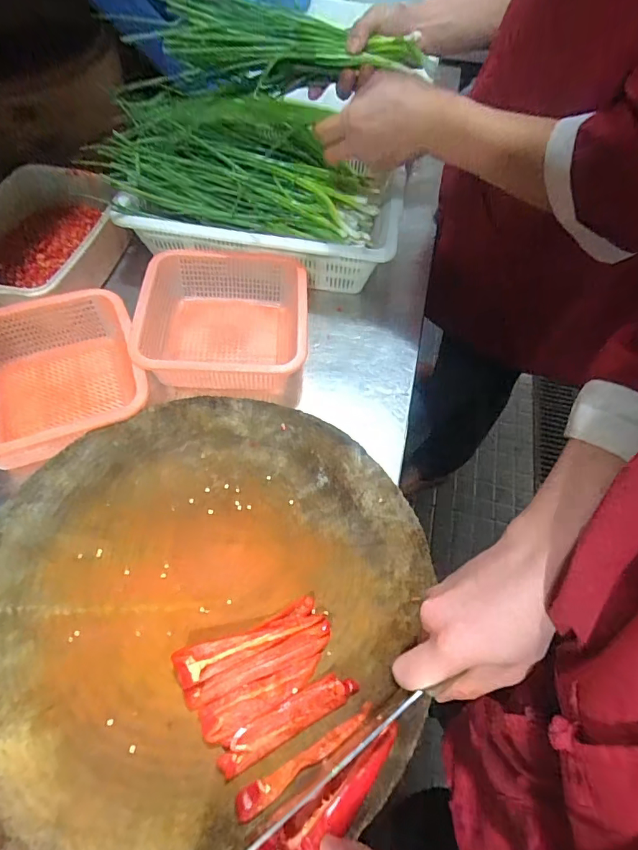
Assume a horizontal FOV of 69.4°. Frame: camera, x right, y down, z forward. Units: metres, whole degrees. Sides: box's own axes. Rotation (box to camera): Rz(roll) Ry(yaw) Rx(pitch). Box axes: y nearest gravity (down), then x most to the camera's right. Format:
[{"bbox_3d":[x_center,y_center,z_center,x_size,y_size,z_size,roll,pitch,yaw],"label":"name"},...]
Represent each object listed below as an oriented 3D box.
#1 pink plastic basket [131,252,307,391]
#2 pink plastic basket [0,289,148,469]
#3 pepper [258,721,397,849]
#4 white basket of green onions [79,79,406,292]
[{"bbox_3d":[-0.122,-0.133,0.611,0.206,0.082,0.204,2,59,-2],"label":"pink plastic basket"},{"bbox_3d":[-0.320,-0.054,0.547,0.207,0.067,0.207,-20,62,-14],"label":"pink plastic basket"},{"bbox_3d":[0.014,0.268,0.328,0.122,0.015,0.029,-28,64,-31],"label":"pepper"},{"bbox_3d":[-0.108,-0.343,0.674,0.438,0.153,0.246,13,60,5],"label":"white basket of green onions"}]

